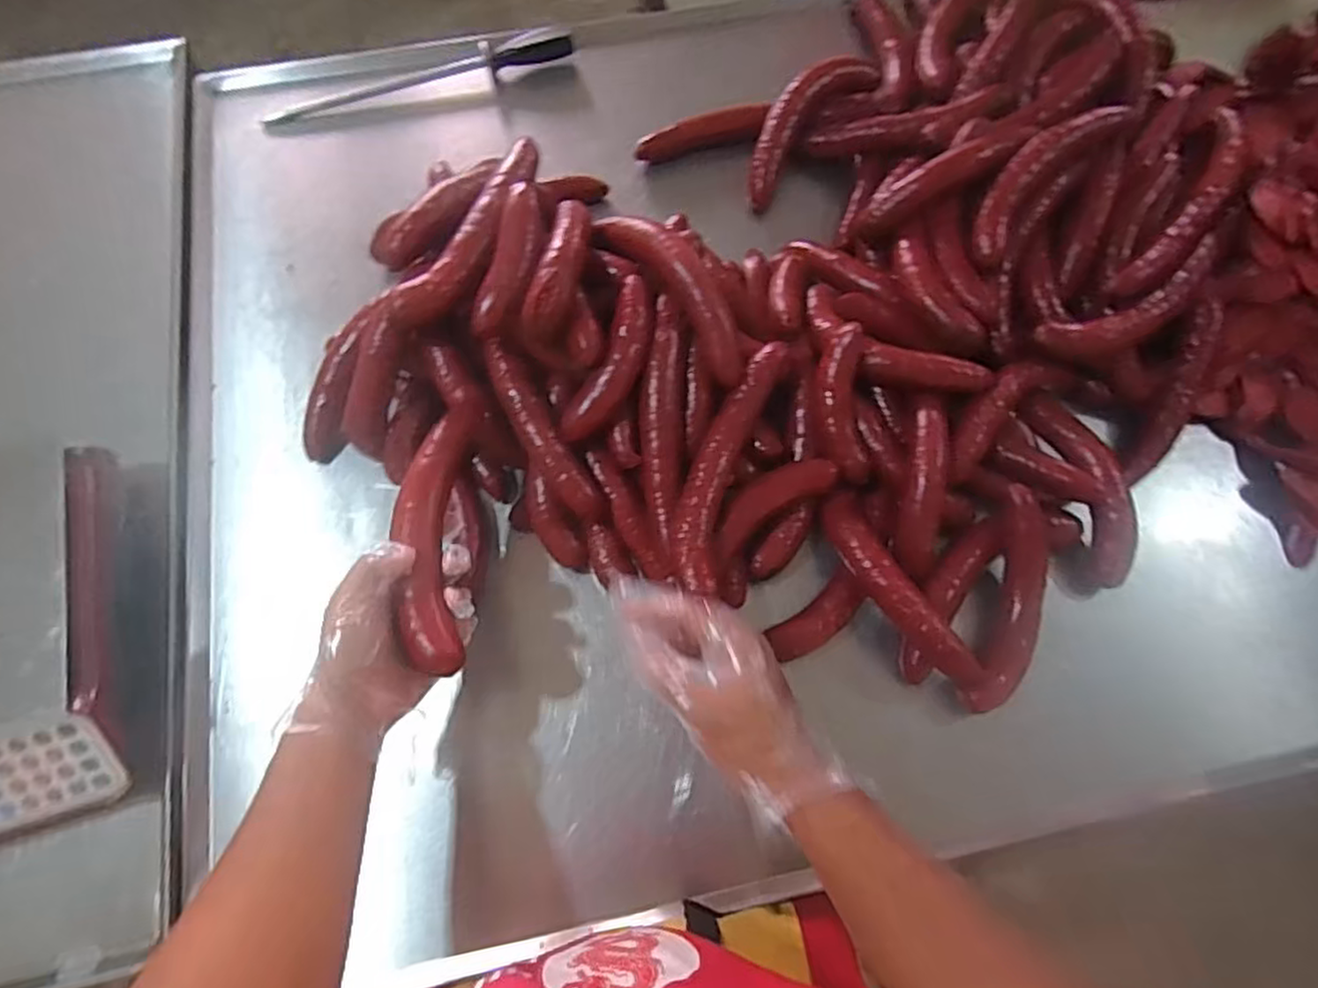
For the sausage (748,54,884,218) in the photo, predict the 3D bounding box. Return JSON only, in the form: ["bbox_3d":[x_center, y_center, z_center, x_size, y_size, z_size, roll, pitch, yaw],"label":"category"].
[{"bbox_3d":[0.178,-0.462,0.847,0.076,0.052,0.228,38,86,12],"label":"sausage"}]

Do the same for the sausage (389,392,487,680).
[{"bbox_3d":[-0.187,0.028,0.574,0.058,0.047,0.250,-3,63,-2],"label":"sausage"}]

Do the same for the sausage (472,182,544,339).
[{"bbox_3d":[-0.135,-0.214,0.630,0.038,0.033,0.143,14,85,4],"label":"sausage"}]

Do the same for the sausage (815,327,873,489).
[{"bbox_3d":[0.181,-0.089,0.677,0.048,0.030,0.153,-5,91,-3],"label":"sausage"}]

